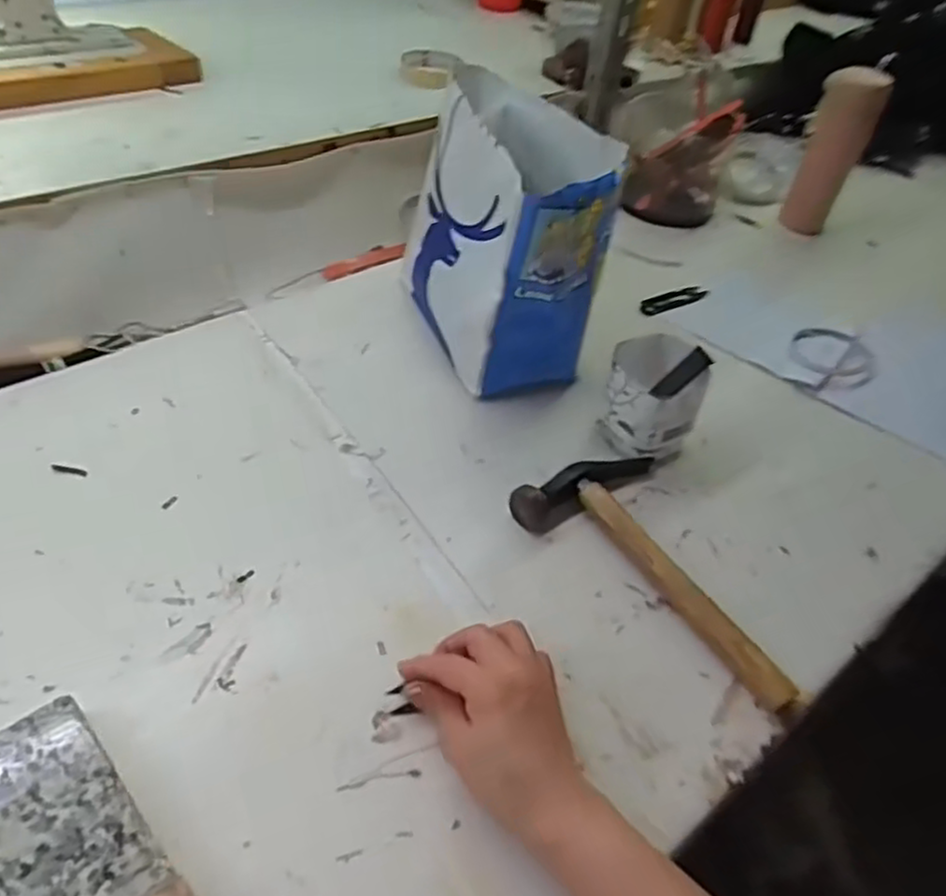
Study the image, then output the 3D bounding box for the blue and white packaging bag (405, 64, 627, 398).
[{"bbox_3d":[0.030,-0.198,0.713,0.140,0.215,0.237,-12,49,-19],"label":"blue and white packaging bag"}]

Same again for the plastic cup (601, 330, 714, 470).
[{"bbox_3d":[0.157,-0.043,0.654,0.079,0.100,0.080,4,46,-5],"label":"plastic cup"}]

